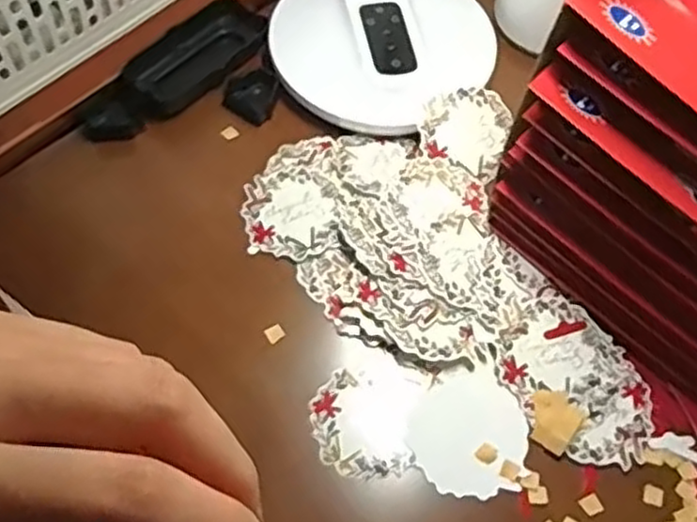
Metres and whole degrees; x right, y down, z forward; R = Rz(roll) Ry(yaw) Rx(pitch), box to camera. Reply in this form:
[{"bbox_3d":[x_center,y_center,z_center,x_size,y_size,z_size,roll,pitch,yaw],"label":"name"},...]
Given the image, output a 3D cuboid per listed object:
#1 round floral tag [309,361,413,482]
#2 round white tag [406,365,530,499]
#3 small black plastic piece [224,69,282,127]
[{"bbox_3d":[0.008,0.092,0.422,0.059,0.004,0.065,-1,62,0],"label":"round floral tag"},{"bbox_3d":[0.071,0.102,0.417,0.067,0.004,0.066,1,61,-2],"label":"round white tag"},{"bbox_3d":[-0.070,-0.124,0.526,0.038,0.012,0.037,33,65,14],"label":"small black plastic piece"}]

